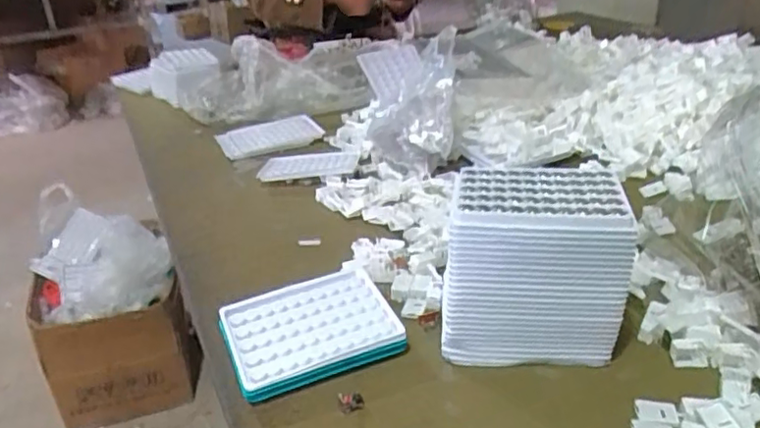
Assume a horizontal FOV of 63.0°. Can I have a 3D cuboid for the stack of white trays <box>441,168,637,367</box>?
[{"bbox_3d":[0.117,0.036,0.491,0.137,0.124,0.091,-1,28,5],"label":"stack of white trays"}]

